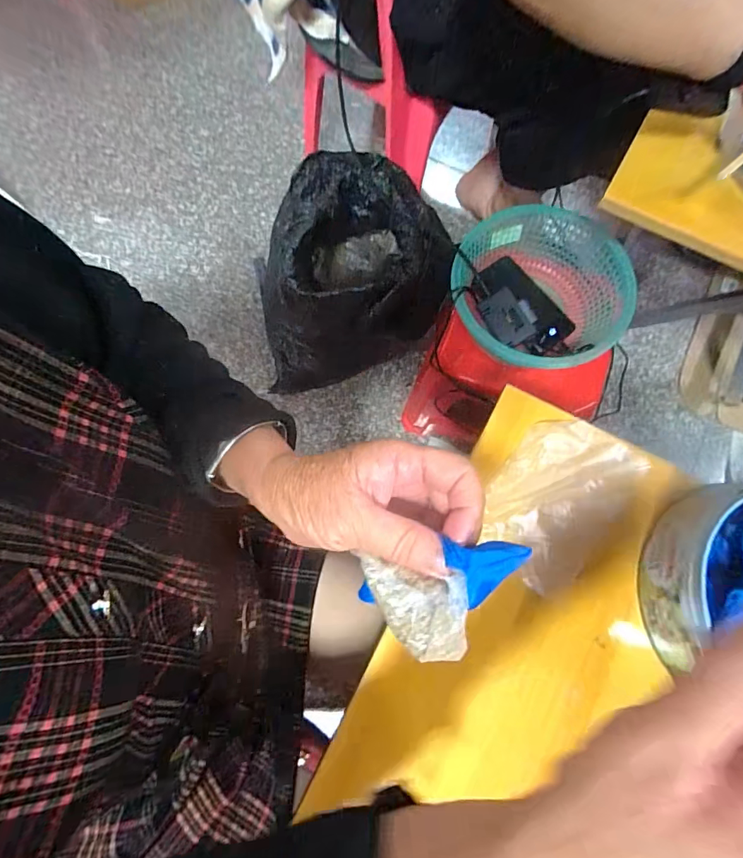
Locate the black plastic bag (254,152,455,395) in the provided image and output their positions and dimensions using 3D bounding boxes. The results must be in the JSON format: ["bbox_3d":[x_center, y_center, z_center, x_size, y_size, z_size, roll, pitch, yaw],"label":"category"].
[{"bbox_3d":[-0.048,-0.292,0.833,0.330,0.295,0.308,-20,75,-4],"label":"black plastic bag"}]

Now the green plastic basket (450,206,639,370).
[{"bbox_3d":[0.229,-0.186,0.618,0.227,0.104,0.232,0,75,1],"label":"green plastic basket"}]

